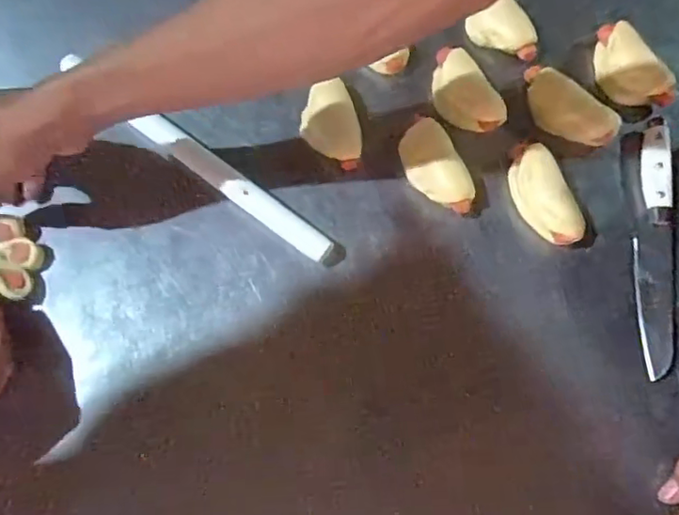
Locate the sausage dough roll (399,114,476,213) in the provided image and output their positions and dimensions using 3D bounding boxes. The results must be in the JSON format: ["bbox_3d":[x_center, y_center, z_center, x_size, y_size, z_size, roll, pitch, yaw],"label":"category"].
[{"bbox_3d":[0.079,-0.073,0.494,0.041,0.031,0.085,-25,72,-6],"label":"sausage dough roll"}]

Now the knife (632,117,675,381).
[{"bbox_3d":[0.252,-0.016,0.471,0.028,0.016,0.215,6,71,4],"label":"knife"}]

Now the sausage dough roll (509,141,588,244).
[{"bbox_3d":[0.163,-0.051,0.480,0.038,0.034,0.090,-20,71,-5],"label":"sausage dough roll"}]

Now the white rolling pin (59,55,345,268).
[{"bbox_3d":[-0.126,-0.088,0.507,0.308,0.022,0.023,35,76,13],"label":"white rolling pin"}]

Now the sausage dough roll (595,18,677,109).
[{"bbox_3d":[0.251,-0.166,0.518,0.042,0.031,0.088,-30,72,-8],"label":"sausage dough roll"}]

